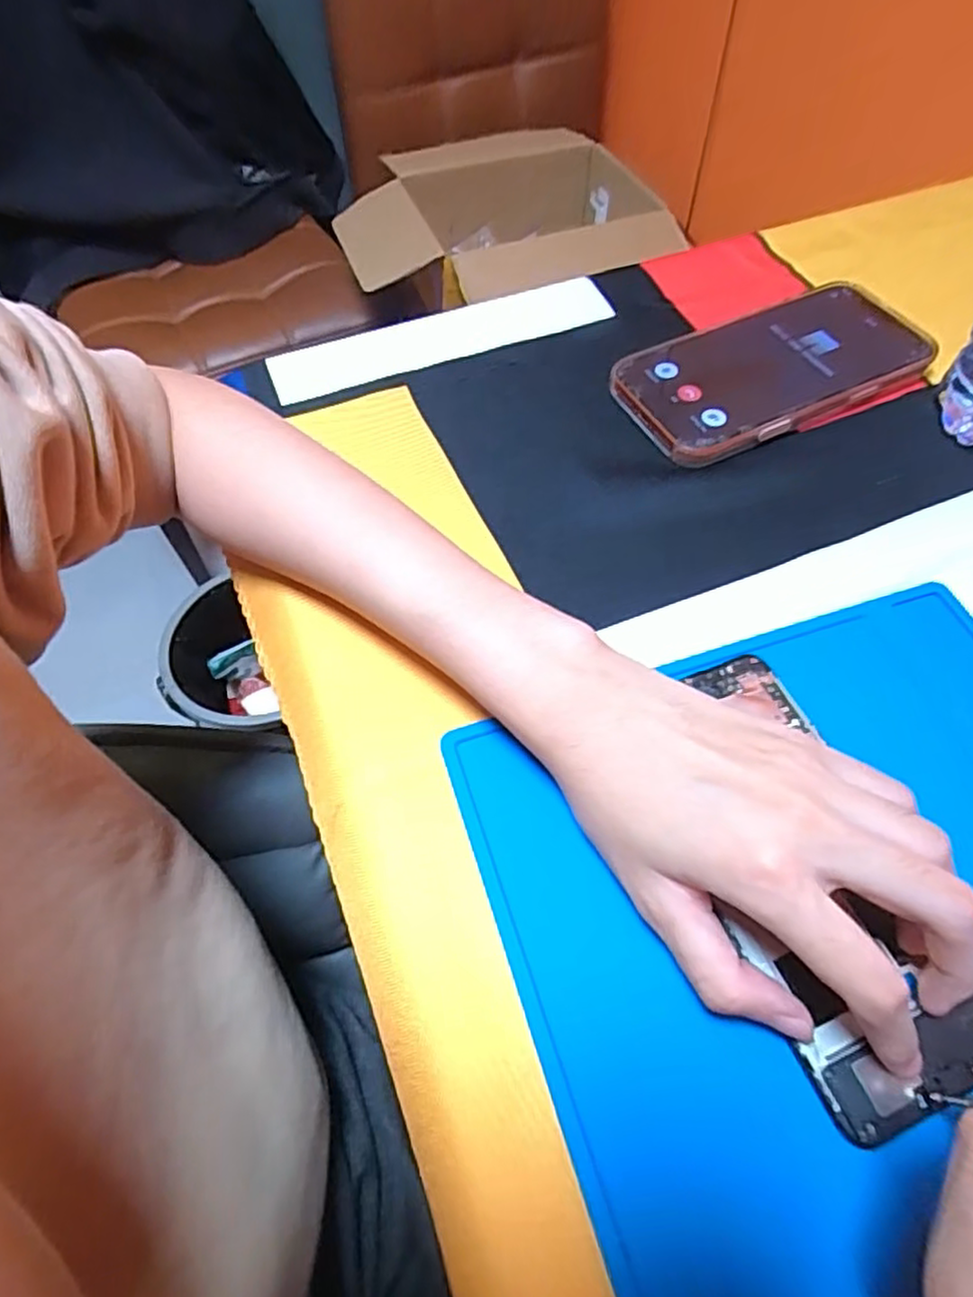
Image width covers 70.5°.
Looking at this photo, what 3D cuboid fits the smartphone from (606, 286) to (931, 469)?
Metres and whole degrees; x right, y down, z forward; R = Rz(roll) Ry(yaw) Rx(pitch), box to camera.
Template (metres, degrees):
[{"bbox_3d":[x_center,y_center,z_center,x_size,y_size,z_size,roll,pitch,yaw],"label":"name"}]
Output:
[{"bbox_3d":[0.153,-0.151,0.371,0.162,0.013,0.082,-24,60,-12],"label":"smartphone"}]

